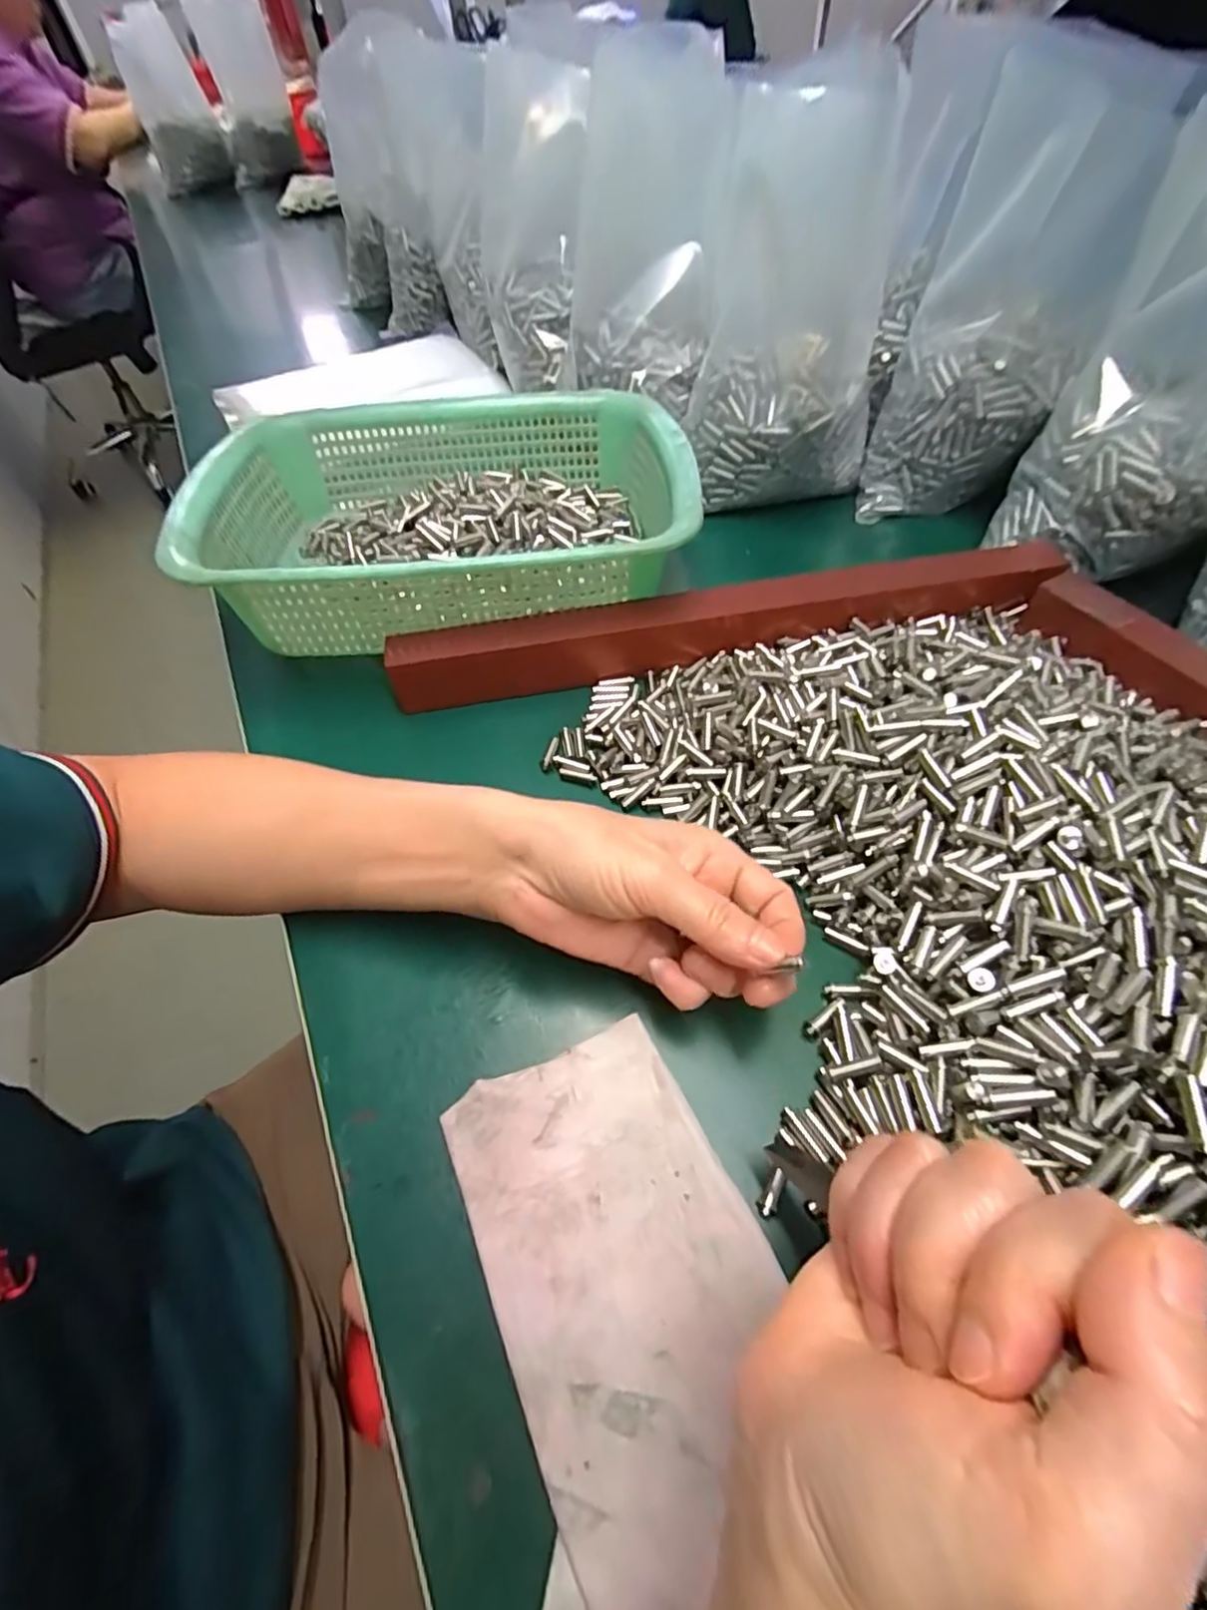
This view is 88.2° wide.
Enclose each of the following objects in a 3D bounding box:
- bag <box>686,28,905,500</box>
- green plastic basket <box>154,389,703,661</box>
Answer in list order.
[{"bbox_3d":[0.130,-0.332,0.423,0.126,0.197,0.132,14,58,14],"label":"bag"},{"bbox_3d":[-0.096,-0.195,0.410,0.290,0.082,0.223,-9,56,-2],"label":"green plastic basket"}]

